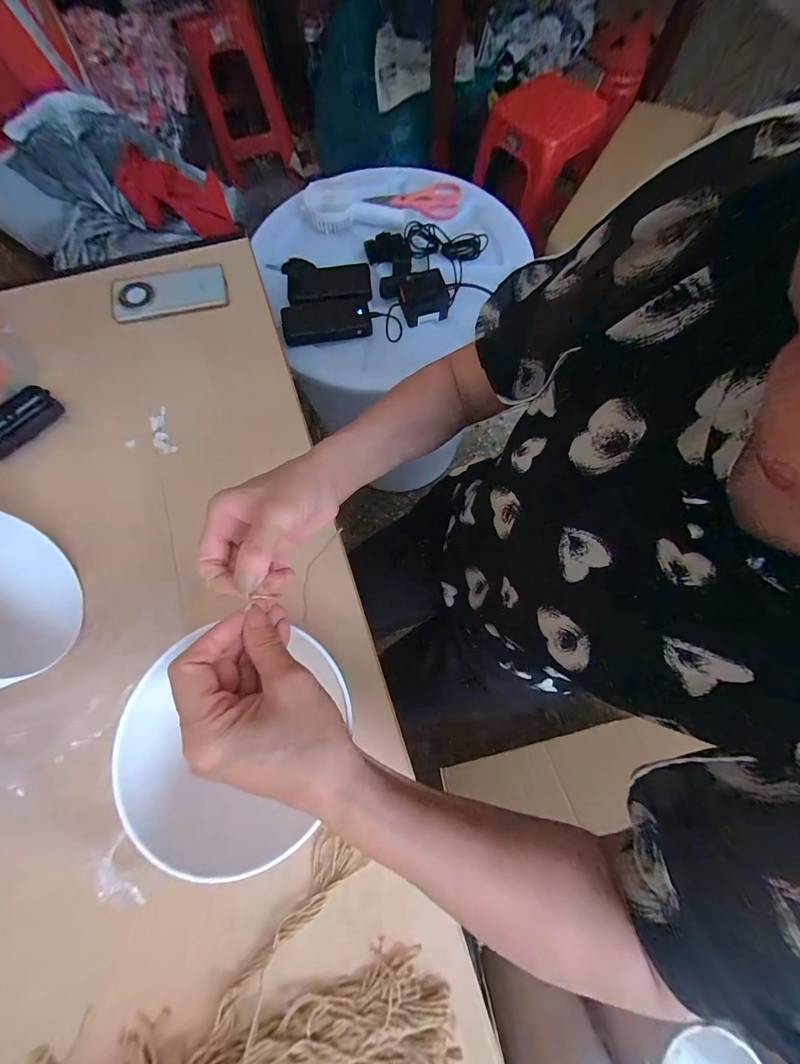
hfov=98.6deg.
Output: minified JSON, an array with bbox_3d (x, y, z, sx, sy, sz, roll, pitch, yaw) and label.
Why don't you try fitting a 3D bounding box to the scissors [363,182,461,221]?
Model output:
[{"bbox_3d":[0.033,-0.675,0.712,0.192,0.019,0.093,-10,74,-2],"label":"scissors"}]

